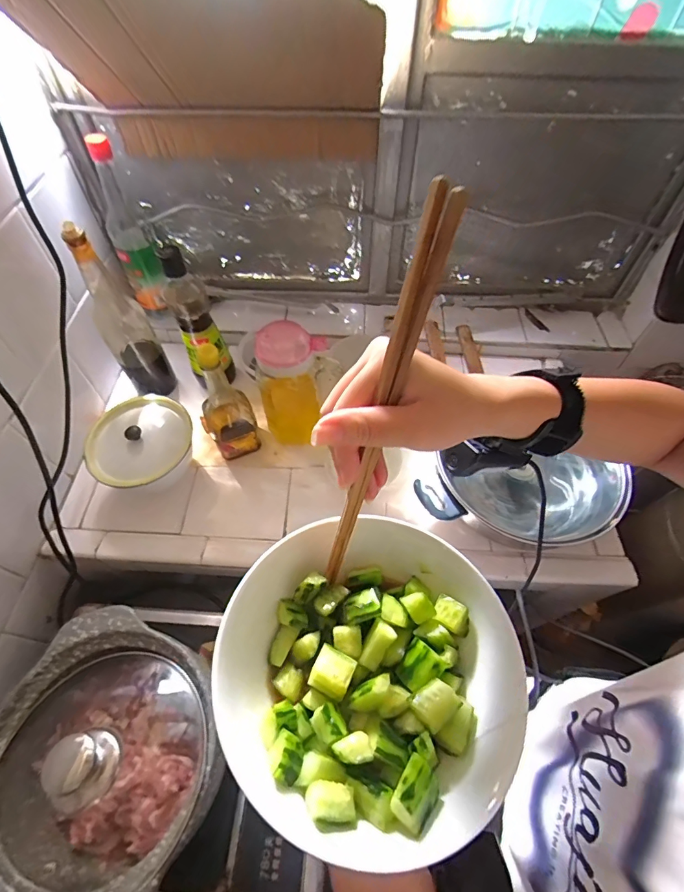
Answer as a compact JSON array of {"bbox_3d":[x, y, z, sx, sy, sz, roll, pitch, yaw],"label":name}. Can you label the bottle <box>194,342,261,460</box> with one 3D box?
[{"bbox_3d":[-0.170,-0.057,0.603,0.075,0.211,0.056,-13,58,-10],"label":"bottle"}]

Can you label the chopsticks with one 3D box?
[{"bbox_3d":[0.017,-0.006,0.221,0.013,0.230,0.009,24,34,13],"label":"chopsticks"}]

